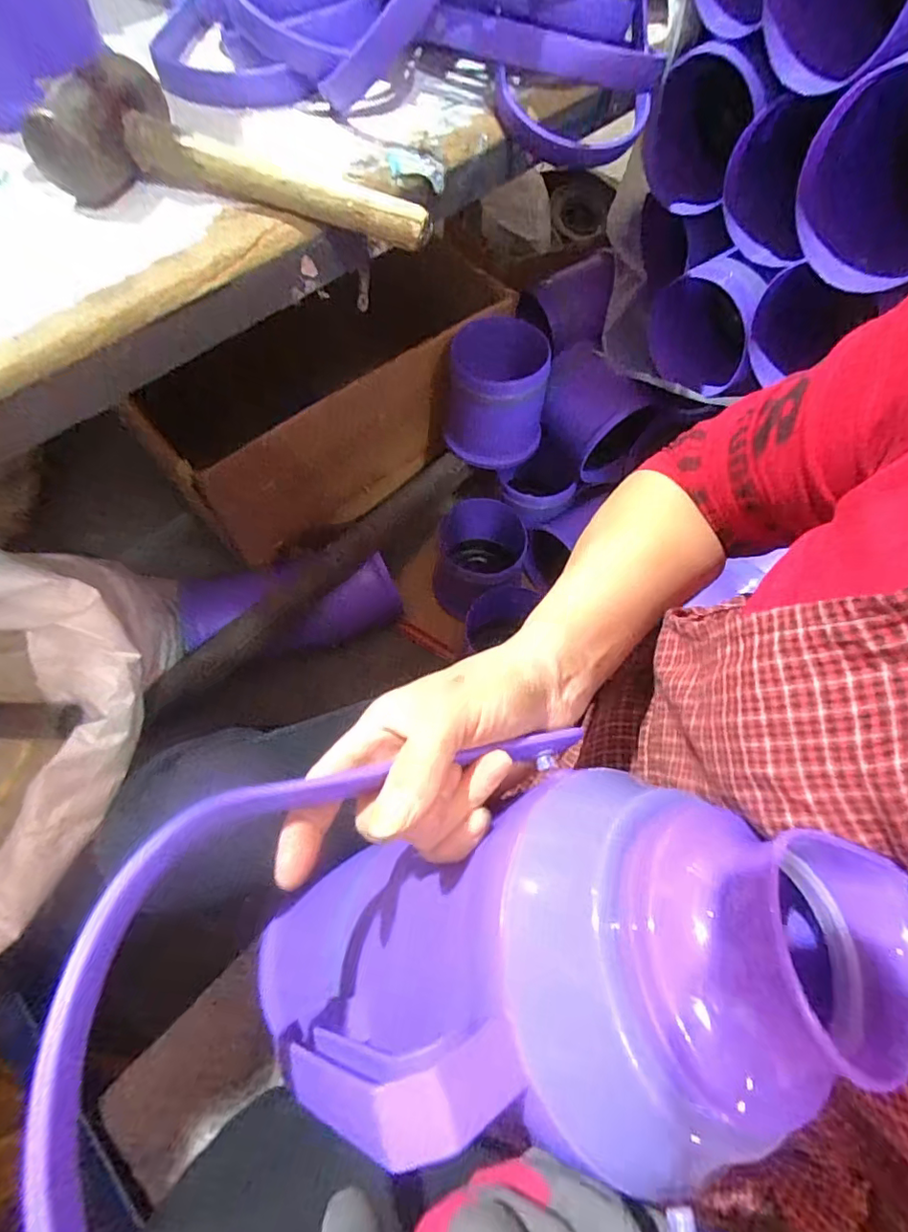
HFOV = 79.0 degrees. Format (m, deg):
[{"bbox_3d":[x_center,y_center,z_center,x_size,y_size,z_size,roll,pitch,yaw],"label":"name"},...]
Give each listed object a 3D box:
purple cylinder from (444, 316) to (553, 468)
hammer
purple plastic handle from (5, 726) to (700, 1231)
[{"bbox_3d":[0.065,-0.341,0.837,0.139,0.178,0.143,6,64,0],"label":"purple cylinder"},{"bbox_3d":[-0.153,-0.341,0.411,0.278,0.060,0.098,11,64,2],"label":"hammer"},{"bbox_3d":[-0.023,0.131,0.187,0.200,0.024,0.169,-2,54,-17],"label":"purple plastic handle"}]

